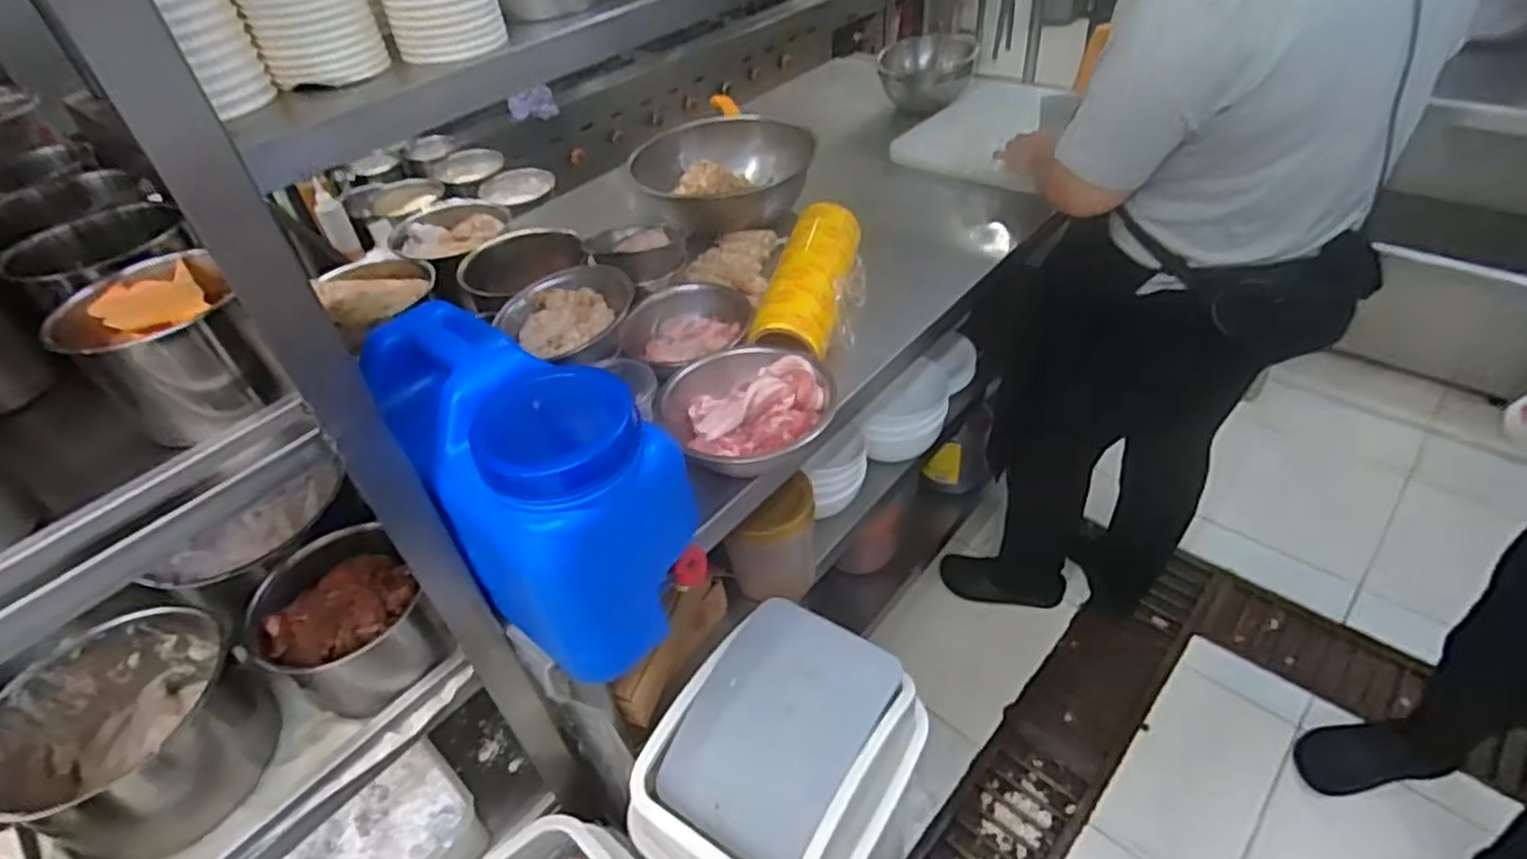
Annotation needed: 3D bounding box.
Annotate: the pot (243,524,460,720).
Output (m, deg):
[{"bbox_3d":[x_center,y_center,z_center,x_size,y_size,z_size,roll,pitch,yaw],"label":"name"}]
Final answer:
[{"bbox_3d":[-0.375,0.182,0.707,0.147,0.110,0.134,-33,48,-26],"label":"pot"}]

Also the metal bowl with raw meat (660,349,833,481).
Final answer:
[{"bbox_3d":[-0.018,-0.028,0.874,0.192,0.064,0.150,-9,42,-2],"label":"metal bowl with raw meat"}]

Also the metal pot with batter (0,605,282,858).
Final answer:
[{"bbox_3d":[-0.524,0.257,0.644,0.154,0.121,0.167,-4,42,3],"label":"metal pot with batter"}]

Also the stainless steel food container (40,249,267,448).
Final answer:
[{"bbox_3d":[-0.394,-0.054,0.516,0.104,0.089,0.086,-33,48,-27],"label":"stainless steel food container"}]

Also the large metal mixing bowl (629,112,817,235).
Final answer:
[{"bbox_3d":[-0.073,-0.432,1.282,0.245,0.107,0.233,28,52,33],"label":"large metal mixing bowl"}]

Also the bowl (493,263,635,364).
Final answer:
[{"bbox_3d":[-0.230,-0.136,0.920,0.139,0.067,0.149,-32,48,-26],"label":"bowl"}]

